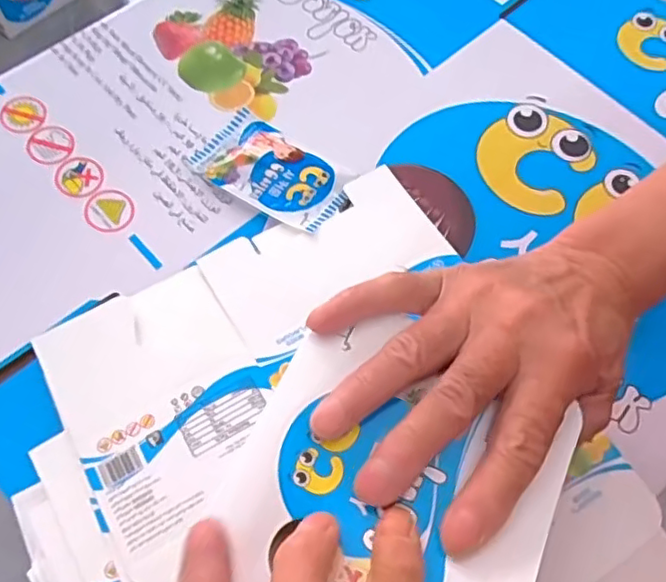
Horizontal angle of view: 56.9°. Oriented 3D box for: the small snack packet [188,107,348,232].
[{"bbox_3d":[-0.041,-0.082,0.416,0.107,0.011,0.062,36,67,14],"label":"small snack packet"}]

